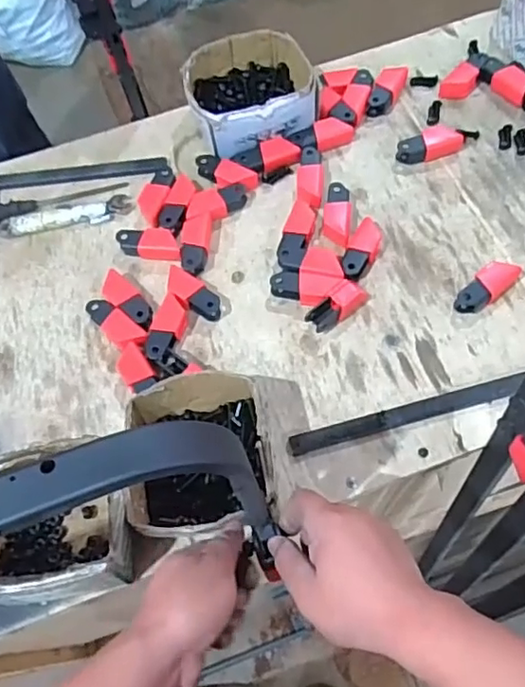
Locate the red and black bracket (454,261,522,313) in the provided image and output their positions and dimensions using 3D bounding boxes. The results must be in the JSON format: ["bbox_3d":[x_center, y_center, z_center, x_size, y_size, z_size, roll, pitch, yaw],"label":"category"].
[{"bbox_3d":[0.271,-0.070,0.721,0.087,0.031,0.034,-39,66,-15],"label":"red and black bracket"}]

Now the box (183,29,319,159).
[{"bbox_3d":[-0.018,-0.353,0.870,0.177,0.083,0.169,-15,62,-4],"label":"box"}]

